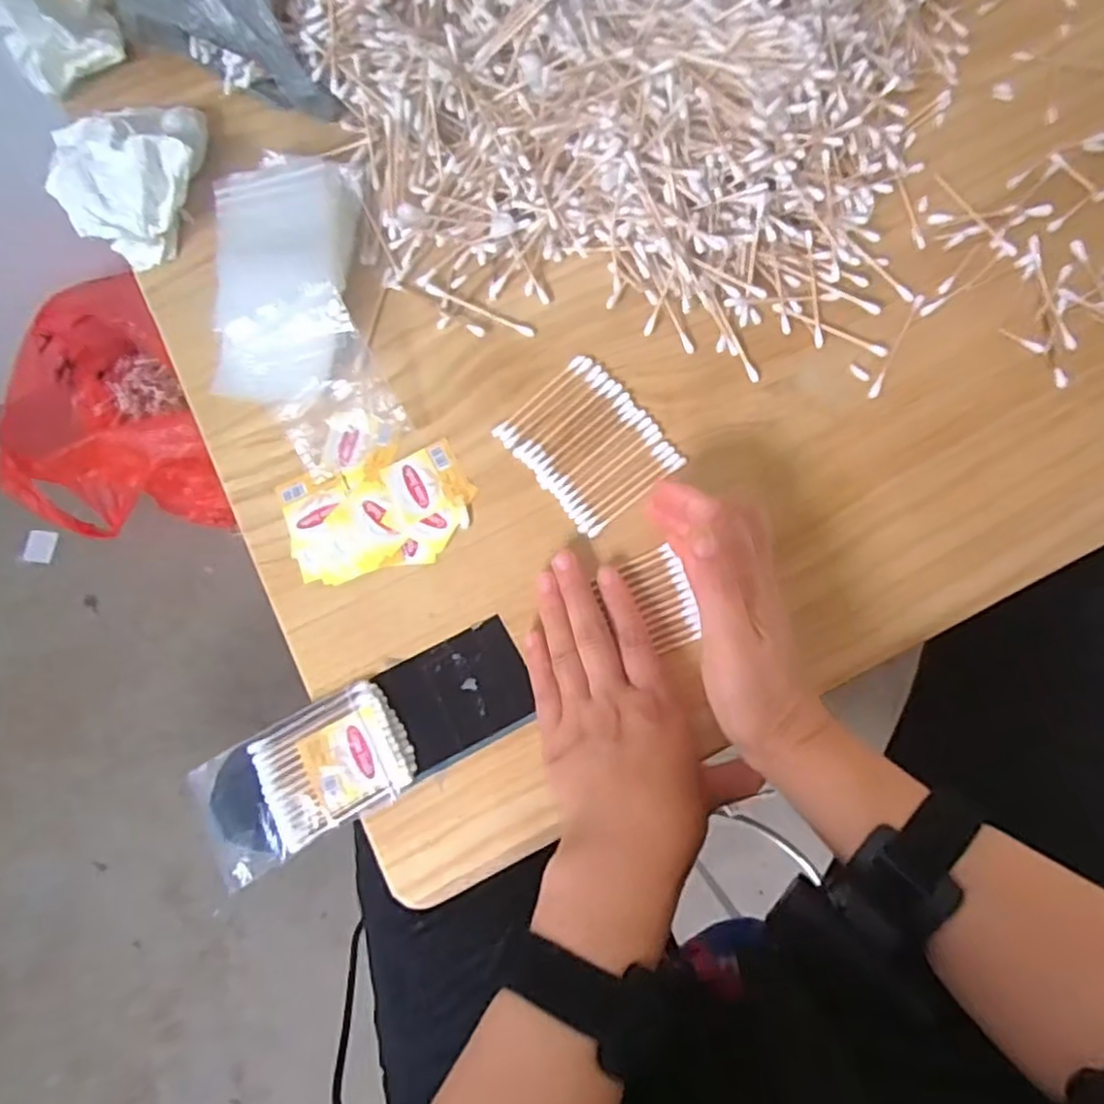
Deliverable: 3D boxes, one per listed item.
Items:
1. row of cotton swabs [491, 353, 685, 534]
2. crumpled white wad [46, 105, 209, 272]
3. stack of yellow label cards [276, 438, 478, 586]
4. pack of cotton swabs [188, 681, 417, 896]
[{"bbox_3d":[0.021,-0.062,0.404,0.073,0.004,0.085,-39,79,-7],"label":"row of cotton swabs"},{"bbox_3d":[-0.254,-0.230,0.433,0.105,0.037,0.088,-34,79,-6],"label":"crumpled white wad"},{"bbox_3d":[-0.099,-0.023,0.403,0.103,0.007,0.068,-14,77,-2],"label":"stack of yellow label cards"},{"bbox_3d":[-0.129,0.116,0.366,0.108,0.012,0.064,-29,78,-5],"label":"pack of cotton swabs"}]

